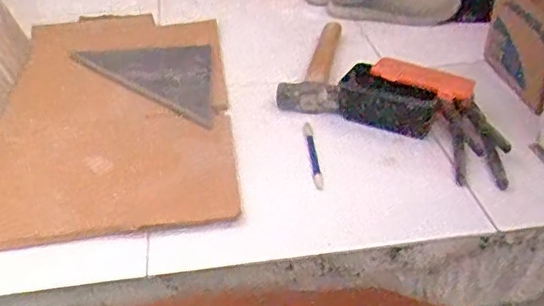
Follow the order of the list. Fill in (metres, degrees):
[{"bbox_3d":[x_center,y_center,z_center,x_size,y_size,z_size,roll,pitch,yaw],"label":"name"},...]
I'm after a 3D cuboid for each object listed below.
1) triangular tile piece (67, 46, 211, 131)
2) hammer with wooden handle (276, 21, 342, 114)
[{"bbox_3d":[-0.184,-0.144,0.965,0.333,0.014,0.134,26,58,32],"label":"triangular tile piece"},{"bbox_3d":[0.070,-0.155,0.976,0.098,0.042,0.276,3,36,6],"label":"hammer with wooden handle"}]

